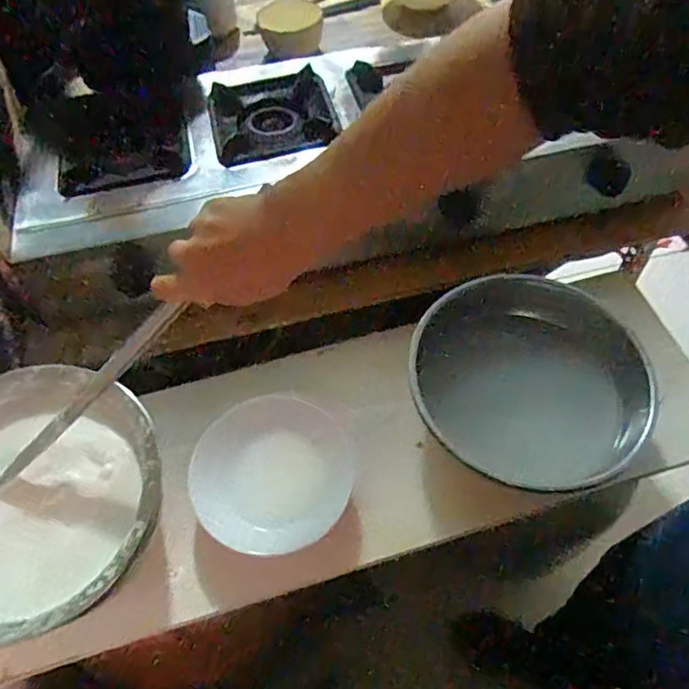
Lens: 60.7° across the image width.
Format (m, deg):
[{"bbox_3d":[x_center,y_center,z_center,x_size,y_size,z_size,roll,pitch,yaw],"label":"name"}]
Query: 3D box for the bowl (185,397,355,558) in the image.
[{"bbox_3d":[-0.082,0.147,0.682,0.188,0.046,0.170,-38,64,-20],"label":"bowl"}]

